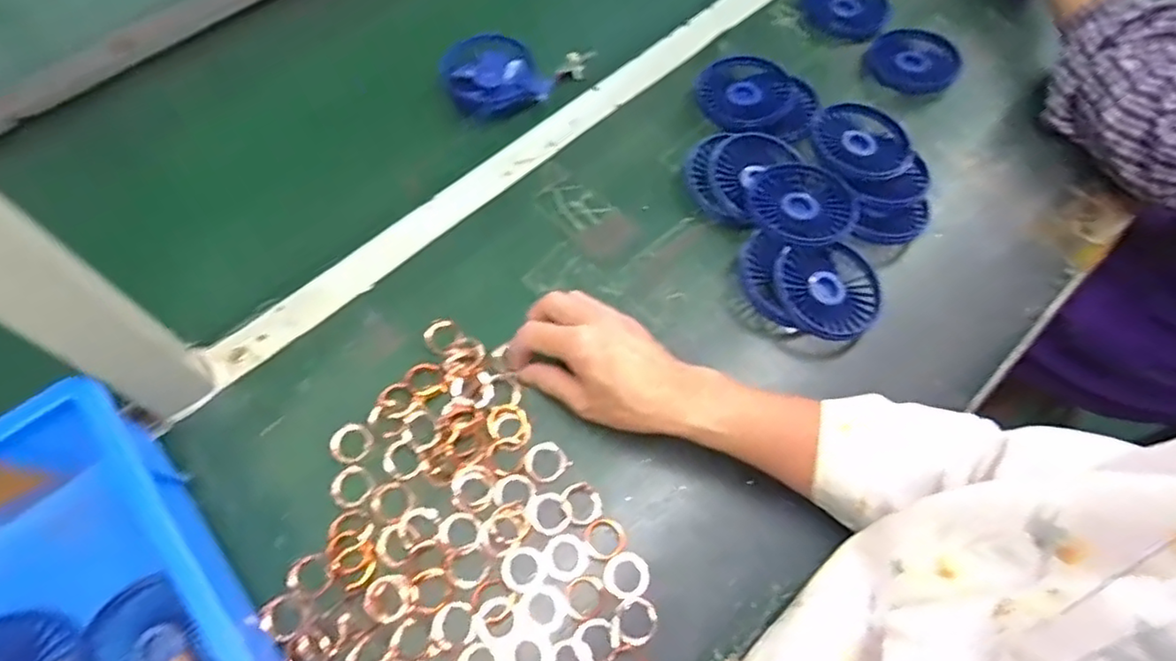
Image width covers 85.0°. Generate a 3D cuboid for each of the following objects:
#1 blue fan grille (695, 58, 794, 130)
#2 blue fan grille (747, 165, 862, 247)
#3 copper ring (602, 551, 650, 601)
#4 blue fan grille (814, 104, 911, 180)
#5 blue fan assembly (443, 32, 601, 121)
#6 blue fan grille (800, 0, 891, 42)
[{"bbox_3d":[0.144,-0.220,0.595,0.084,0.015,0.078,-3,61,5],"label":"blue fan grille"},{"bbox_3d":[0.176,-0.107,0.535,0.089,0.016,0.080,-14,65,-7],"label":"blue fan grille"},{"bbox_3d":[0.026,0.164,0.431,0.031,0.004,0.029,0,64,0],"label":"copper ring"},{"bbox_3d":[0.241,-0.167,0.565,0.088,0.015,0.082,0,64,0],"label":"blue fan grille"},{"bbox_3d":[-0.077,-0.250,0.636,0.148,0.033,0.092,3,64,1],"label":"blue fan assembly"},{"bbox_3d":[0.273,-0.343,0.679,0.087,0.019,0.087,0,64,0],"label":"blue fan grille"}]

